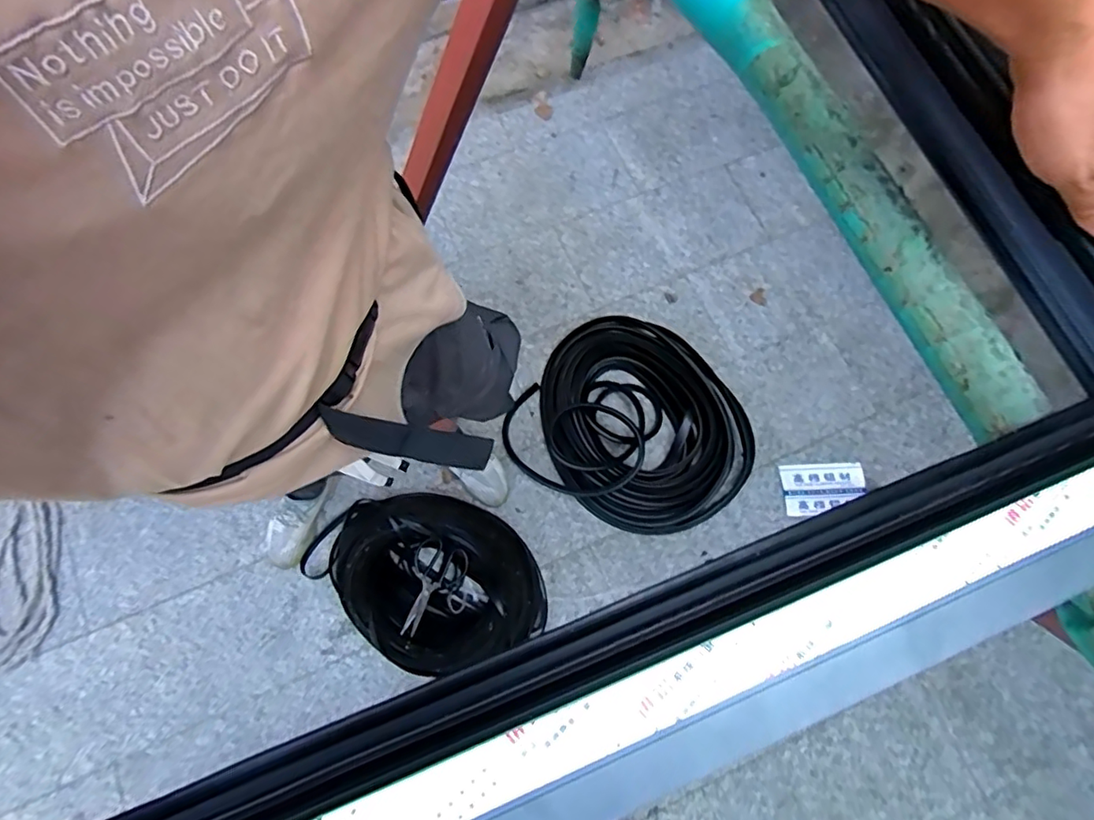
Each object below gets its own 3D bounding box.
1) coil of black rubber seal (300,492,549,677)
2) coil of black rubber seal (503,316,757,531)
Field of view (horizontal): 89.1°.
[{"bbox_3d":[-0.268,0.376,1.280,0.546,0.145,0.371,36,78,7],"label":"coil of black rubber seal"},{"bbox_3d":[0.248,0.036,1.475,0.613,0.124,0.547,34,79,8],"label":"coil of black rubber seal"}]

